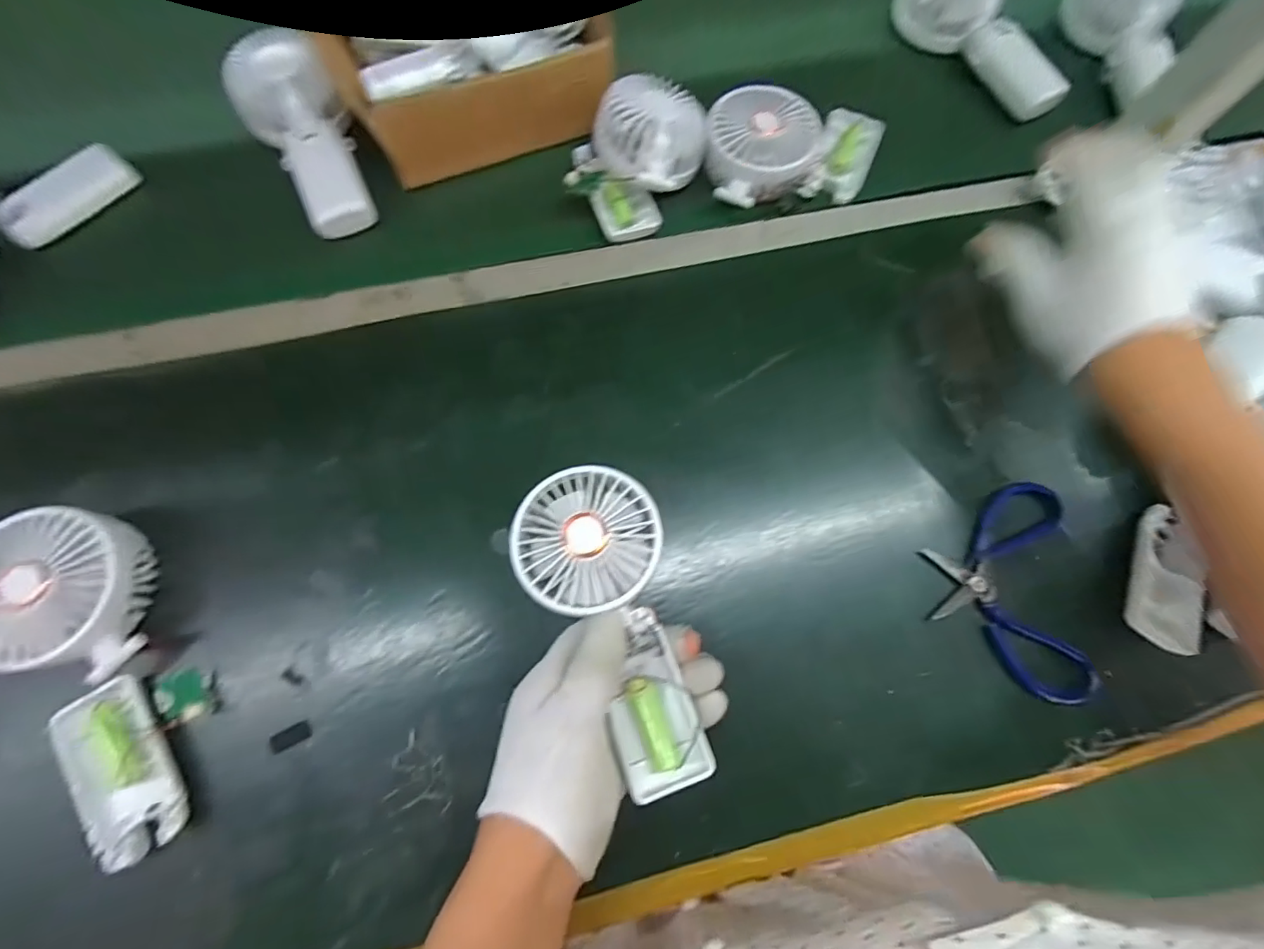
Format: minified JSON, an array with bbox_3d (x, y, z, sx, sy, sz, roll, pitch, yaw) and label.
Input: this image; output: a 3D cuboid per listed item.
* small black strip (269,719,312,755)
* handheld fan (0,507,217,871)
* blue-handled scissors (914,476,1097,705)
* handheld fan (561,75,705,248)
[{"bbox_3d":[-0.204,0.157,0.318,0.022,0.004,0.011,-27,77,-9],"label":"small black strip"},{"bbox_3d":[-0.303,0.114,0.304,0.087,0.048,0.194,-35,78,-11],"label":"handheld fan"},{"bbox_3d":[0.249,0.072,0.353,0.099,0.009,0.141,6,74,0],"label":"blue-handled scissors"},{"bbox_3d":[0.004,-0.254,0.419,0.091,0.045,0.115,41,77,9],"label":"handheld fan"}]

